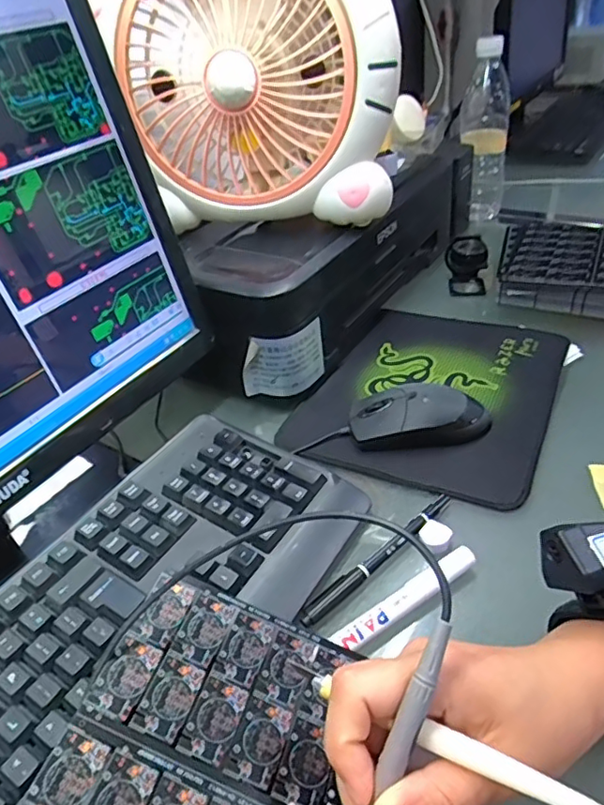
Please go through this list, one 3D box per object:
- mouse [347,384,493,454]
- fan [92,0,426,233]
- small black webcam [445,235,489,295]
[{"bbox_3d":[0.100,0.011,0.468,0.118,0.037,0.051,-4,37,5],"label":"mouse"},{"bbox_3d":[-0.034,-0.282,0.476,0.244,0.235,0.104,4,38,15],"label":"fan"},{"bbox_3d":[0.197,-0.165,0.675,0.047,0.064,0.034,1,38,12],"label":"small black webcam"}]

